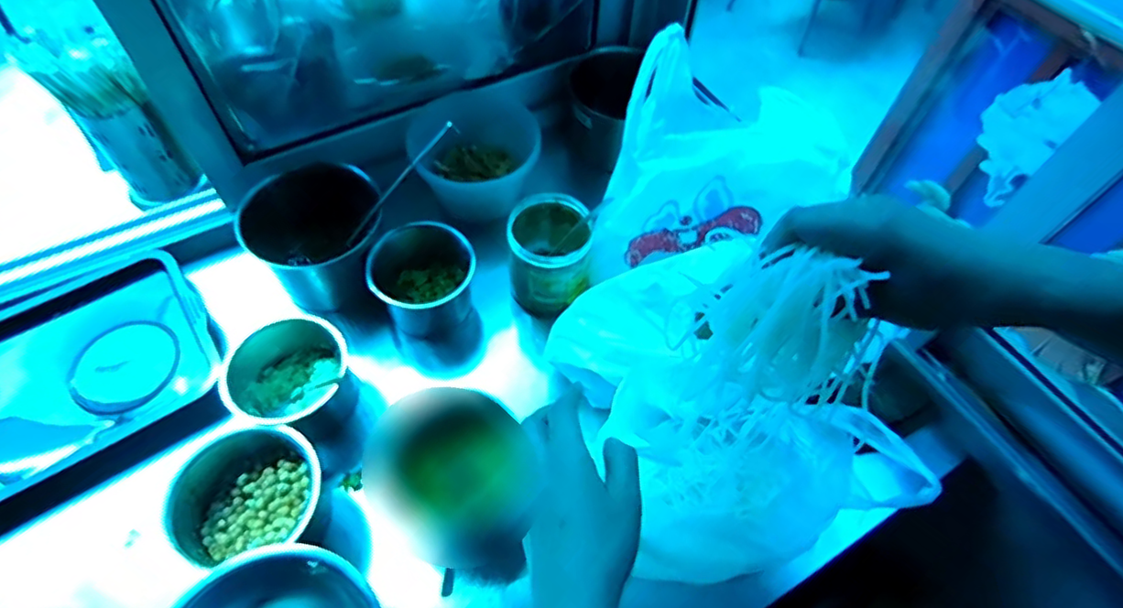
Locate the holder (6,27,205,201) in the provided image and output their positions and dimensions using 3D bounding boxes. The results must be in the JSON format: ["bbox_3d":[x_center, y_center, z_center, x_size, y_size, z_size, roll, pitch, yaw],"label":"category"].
[{"bbox_3d":[-0.595,-0.243,0.794,0.087,0.228,0.100,40,62,21],"label":"holder"}]

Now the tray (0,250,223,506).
[{"bbox_3d":[-0.564,0.080,0.644,0.322,0.029,0.243,-28,62,-20],"label":"tray"}]

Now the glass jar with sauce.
[{"bbox_3d":[-0.013,-0.060,0.717,0.100,0.106,0.108,9,56,2],"label":"glass jar with sauce"}]

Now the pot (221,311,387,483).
[{"bbox_3d":[-0.274,0.098,0.639,0.125,0.116,0.114,2,56,-3],"label":"pot"}]

